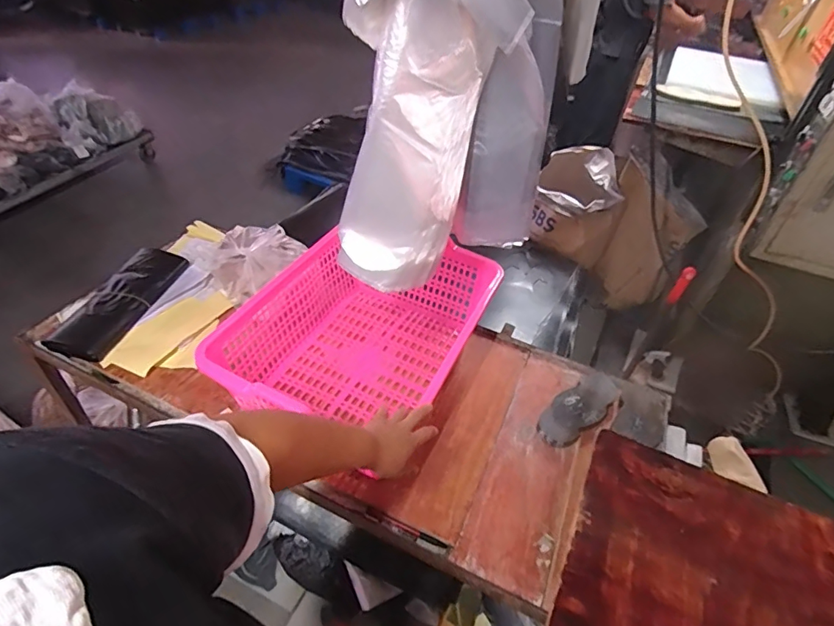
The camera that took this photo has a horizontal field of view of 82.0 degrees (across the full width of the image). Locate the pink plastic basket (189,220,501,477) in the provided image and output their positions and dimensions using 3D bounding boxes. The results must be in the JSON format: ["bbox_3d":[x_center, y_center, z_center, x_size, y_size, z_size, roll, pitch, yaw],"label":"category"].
[{"bbox_3d":[-0.088,0.047,0.919,0.364,0.187,0.492,19,44,17],"label":"pink plastic basket"}]

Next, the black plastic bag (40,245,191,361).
[{"bbox_3d":[-0.623,-0.034,1.018,0.124,0.055,0.314,13,43,11],"label":"black plastic bag"}]

